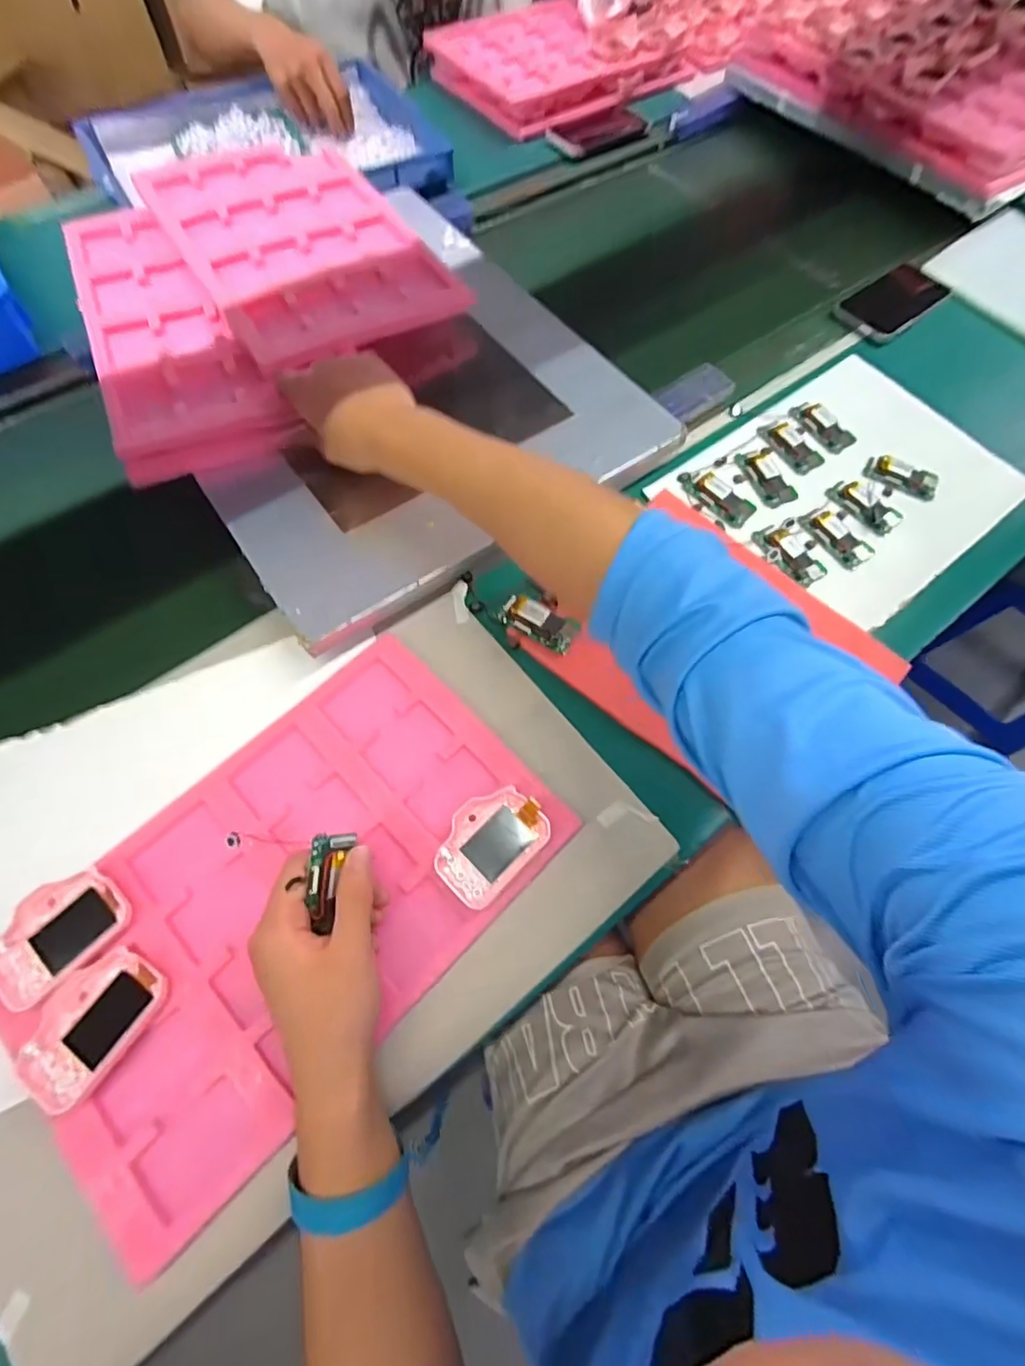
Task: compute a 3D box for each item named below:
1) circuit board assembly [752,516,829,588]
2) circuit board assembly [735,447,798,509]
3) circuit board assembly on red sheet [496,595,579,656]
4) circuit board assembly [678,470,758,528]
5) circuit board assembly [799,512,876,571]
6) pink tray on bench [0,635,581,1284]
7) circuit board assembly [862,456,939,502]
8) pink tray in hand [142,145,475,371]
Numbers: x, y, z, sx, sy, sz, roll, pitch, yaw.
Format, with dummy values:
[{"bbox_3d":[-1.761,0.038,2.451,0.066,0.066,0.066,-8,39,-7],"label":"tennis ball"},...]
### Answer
[{"bbox_3d":[0.274,-0.129,0.552,0.053,0.007,0.070,-22,68,-10],"label":"circuit board assembly"},{"bbox_3d":[0.265,-0.216,0.589,0.043,0.004,0.071,-23,68,-11],"label":"circuit board assembly"},{"bbox_3d":[0.024,-0.054,0.501,0.068,0.017,0.032,30,69,12],"label":"circuit board assembly on red sheet"},{"bbox_3d":[0.208,-0.192,0.576,0.044,0.004,0.079,-42,73,-17],"label":"circuit board assembly"},{"bbox_3d":[0.325,-0.147,0.564,0.048,0.006,0.070,-32,70,-14],"label":"circuit board assembly"},{"bbox_3d":[-0.155,0.145,0.407,0.226,0.017,0.369,42,72,16],"label":"pink tray on bench"},{"bbox_3d":[0.411,-0.219,0.599,0.071,0.006,0.037,28,68,11],"label":"circuit board assembly"},{"bbox_3d":[-0.229,-0.476,0.607,0.224,0.019,0.349,-30,70,-14],"label":"pink tray in hand"}]

